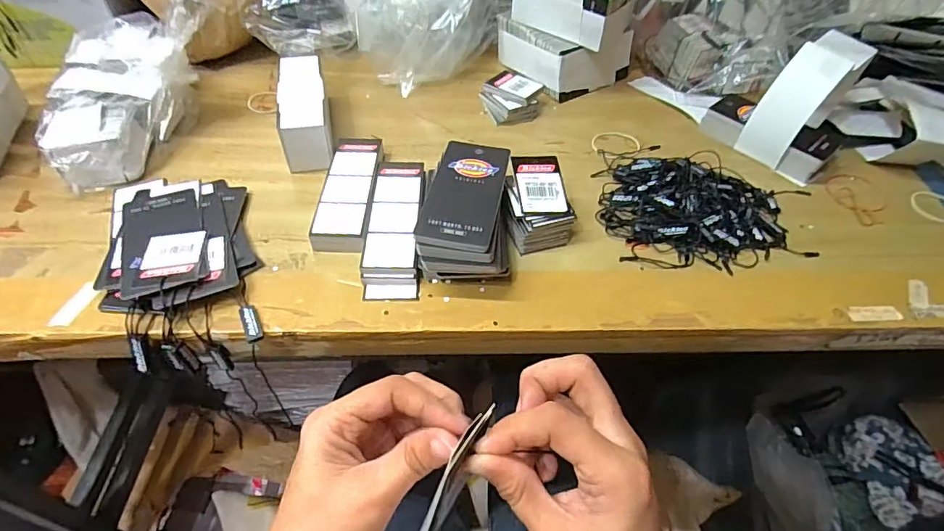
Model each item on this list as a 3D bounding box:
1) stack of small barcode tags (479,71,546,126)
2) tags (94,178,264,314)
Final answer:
[{"bbox_3d":[0.041,-0.170,0.483,0.056,0.025,0.055,-20,53,-19],"label":"stack of small barcode tags"},{"bbox_3d":[-0.211,-0.026,0.343,0.092,0.021,0.144,-17,53,-17],"label":"tags"}]

